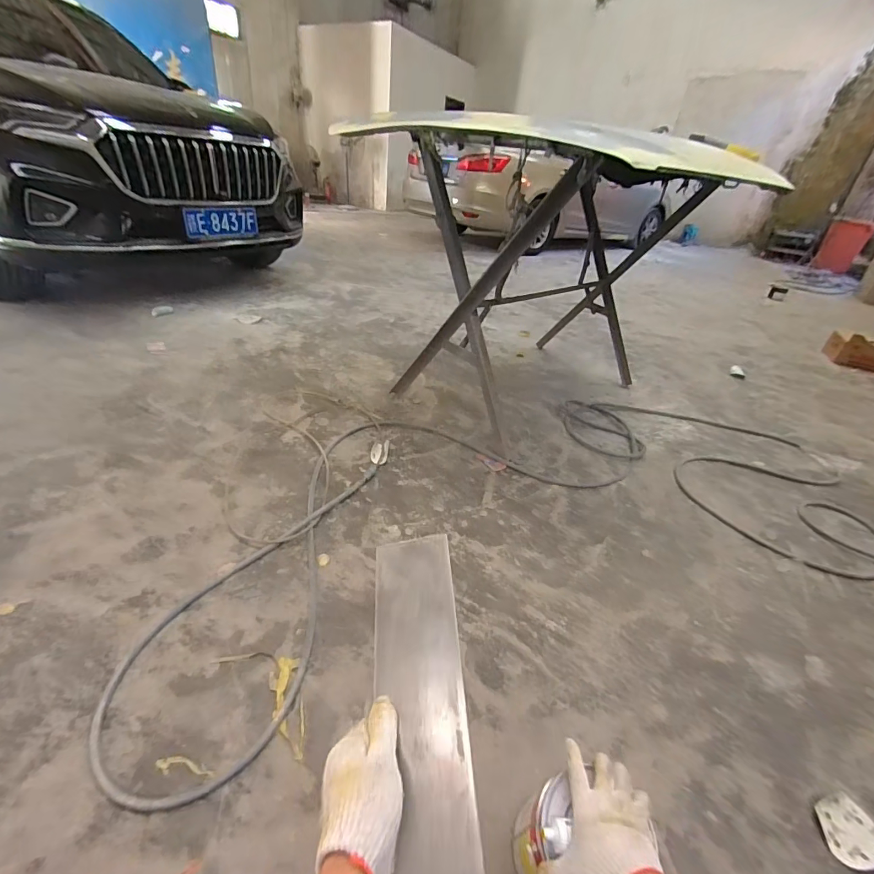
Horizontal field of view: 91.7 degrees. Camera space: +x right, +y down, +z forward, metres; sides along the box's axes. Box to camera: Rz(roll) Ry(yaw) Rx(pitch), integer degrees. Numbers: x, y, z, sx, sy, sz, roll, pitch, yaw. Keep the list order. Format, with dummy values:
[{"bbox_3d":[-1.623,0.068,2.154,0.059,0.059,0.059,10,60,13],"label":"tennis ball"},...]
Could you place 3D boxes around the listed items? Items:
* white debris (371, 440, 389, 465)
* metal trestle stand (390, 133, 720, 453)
[{"bbox_3d":[-0.200,0.054,1.484,0.060,0.019,0.110,3,36,-6],"label":"white debris"},{"bbox_3d":[0.453,-0.621,1.736,1.206,0.887,0.601,-23,44,-38],"label":"metal trestle stand"}]

